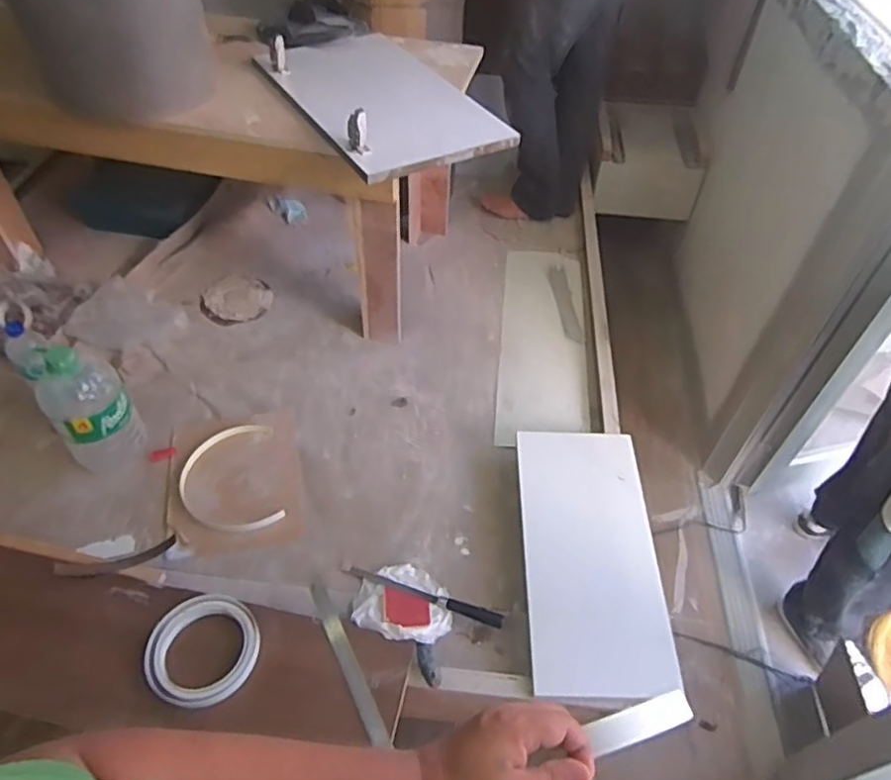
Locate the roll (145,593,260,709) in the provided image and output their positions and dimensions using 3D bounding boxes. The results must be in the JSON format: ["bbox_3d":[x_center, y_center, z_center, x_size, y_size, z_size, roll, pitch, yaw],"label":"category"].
[{"bbox_3d":[-0.407,0.433,1.049,0.182,0.033,0.171,2,48,-2],"label":"roll"}]

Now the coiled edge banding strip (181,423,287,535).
[{"bbox_3d":[-0.465,0.189,1.346,0.202,0.016,0.267,-12,49,-12],"label":"coiled edge banding strip"}]

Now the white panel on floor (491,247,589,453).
[{"bbox_3d":[0.256,-0.142,1.643,0.216,0.016,0.677,0,49,9],"label":"white panel on floor"}]

